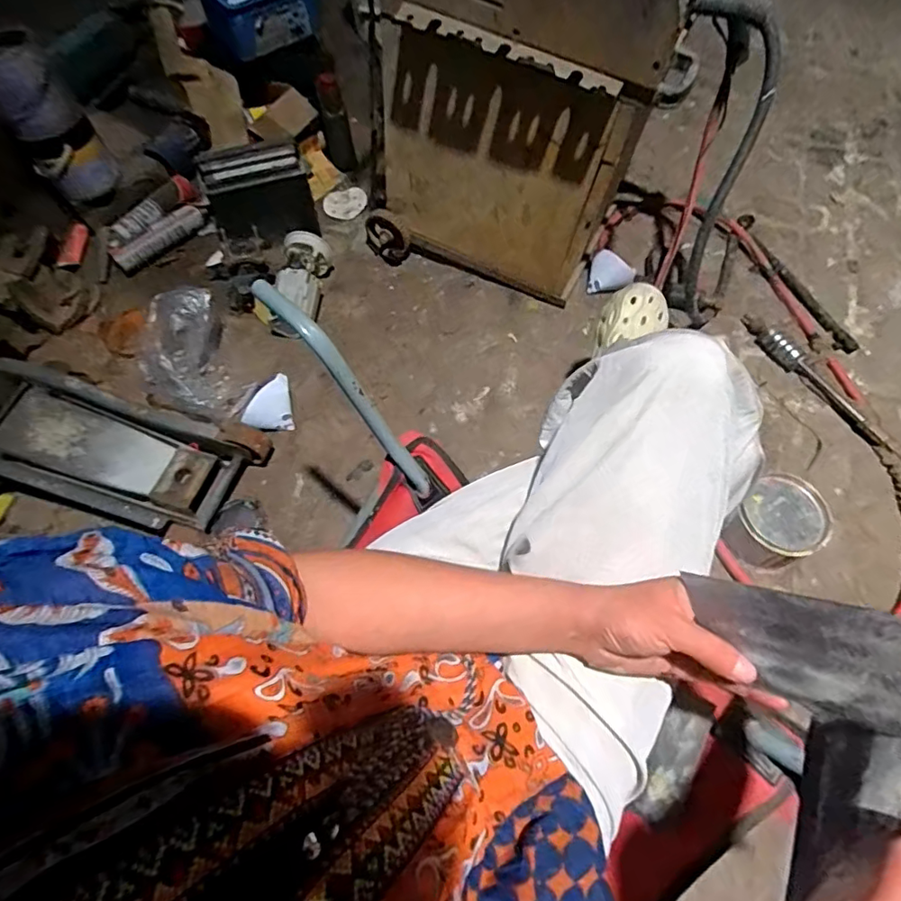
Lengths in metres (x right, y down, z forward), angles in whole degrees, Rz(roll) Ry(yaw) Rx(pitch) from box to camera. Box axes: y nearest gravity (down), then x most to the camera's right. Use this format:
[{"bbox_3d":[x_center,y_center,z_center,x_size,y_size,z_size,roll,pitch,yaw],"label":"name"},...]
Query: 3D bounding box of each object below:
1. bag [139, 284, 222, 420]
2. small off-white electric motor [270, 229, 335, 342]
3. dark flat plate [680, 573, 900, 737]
[{"bbox_3d":[-0.555,-0.215,1.121,0.135,0.164,0.265,0,62,2],"label":"bag"},{"bbox_3d":[-0.351,-0.386,1.248,0.101,0.110,0.252,8,75,7],"label":"small off-white electric motor"},{"bbox_3d":[0.212,0.125,0.332,0.114,0.076,0.006,2,17,46],"label":"dark flat plate"}]

